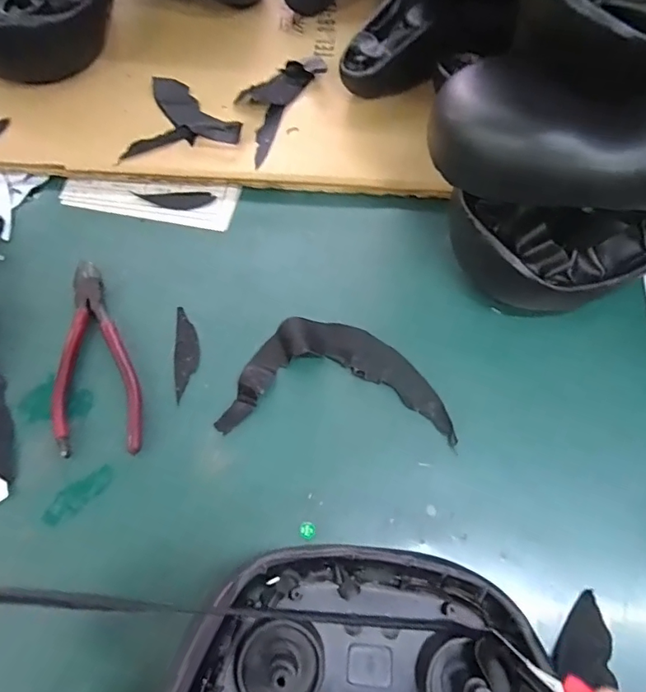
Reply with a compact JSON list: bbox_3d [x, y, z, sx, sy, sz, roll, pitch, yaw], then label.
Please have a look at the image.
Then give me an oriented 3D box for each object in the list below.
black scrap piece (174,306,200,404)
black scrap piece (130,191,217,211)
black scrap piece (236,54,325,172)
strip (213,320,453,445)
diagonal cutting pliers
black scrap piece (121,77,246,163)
[{"bbox_3d":[-0.101,0.005,0.377,0.018,0.004,0.074,-3,65,-1],"label":"black scrap piece"},{"bbox_3d":[-0.128,-0.124,0.435,0.067,0.004,0.018,-2,65,-1],"label":"black scrap piece"},{"bbox_3d":[-0.052,-0.224,0.470,0.057,0.016,0.136,23,67,11],"label":"black scrap piece"},{"bbox_3d":[0.015,0.023,0.362,0.157,0.016,0.090,7,65,3],"label":"strip"},{"bbox_3d":[-0.163,0.005,0.363,0.058,0.010,0.151,-10,65,-5],"label":"diagonal cutting pliers"},{"bbox_3d":[-0.132,-0.215,0.460,0.103,0.017,0.090,-9,65,-4],"label":"black scrap piece"}]

